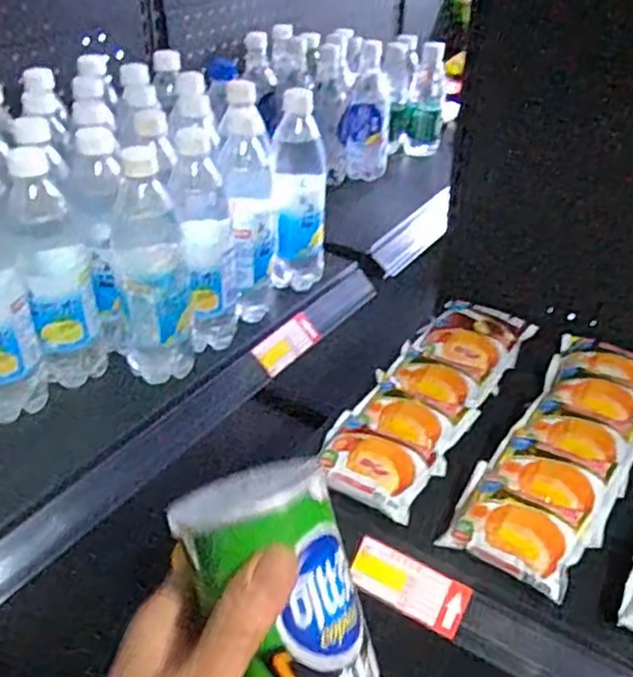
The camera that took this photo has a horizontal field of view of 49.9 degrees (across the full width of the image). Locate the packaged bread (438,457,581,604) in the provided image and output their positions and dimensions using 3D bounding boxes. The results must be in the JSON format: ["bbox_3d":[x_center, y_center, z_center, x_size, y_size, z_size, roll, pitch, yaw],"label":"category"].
[{"bbox_3d":[0.158,0.147,0.537,0.099,0.032,0.075,23,42,28],"label":"packaged bread"}]

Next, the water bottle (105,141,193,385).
[{"bbox_3d":[-0.161,-0.066,0.650,0.070,0.224,0.074,-8,37,-12],"label":"water bottle"}]

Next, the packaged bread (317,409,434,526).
[{"bbox_3d":[0.047,0.105,0.594,0.100,0.030,0.083,18,40,23],"label":"packaged bread"}]

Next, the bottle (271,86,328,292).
[{"bbox_3d":[-0.021,-0.157,0.783,0.065,0.226,0.061,1,36,0],"label":"bottle"}]

